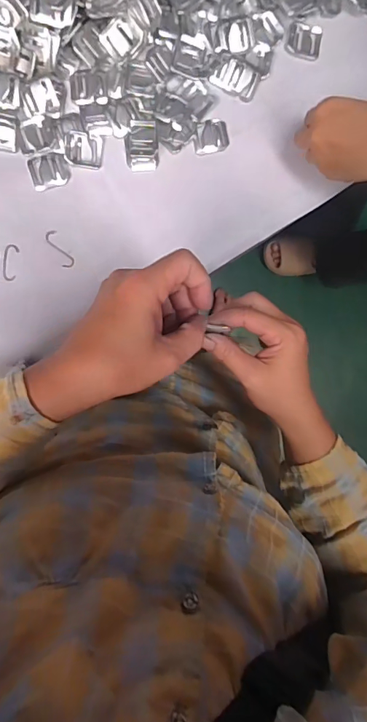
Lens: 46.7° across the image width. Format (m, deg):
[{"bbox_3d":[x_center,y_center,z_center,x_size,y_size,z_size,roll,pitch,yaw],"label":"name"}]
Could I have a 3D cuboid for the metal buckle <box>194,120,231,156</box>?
[{"bbox_3d":[0.028,-0.224,0.426,0.036,0.005,0.030,-13,113,-4],"label":"metal buckle"}]

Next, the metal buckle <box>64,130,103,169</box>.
[{"bbox_3d":[-0.095,-0.202,0.405,0.035,0.005,0.030,6,94,-8],"label":"metal buckle"}]

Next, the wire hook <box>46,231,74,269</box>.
[{"bbox_3d":[-0.120,-0.109,0.415,0.013,0.004,0.038,-29,98,-5],"label":"wire hook"}]

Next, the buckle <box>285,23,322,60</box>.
[{"bbox_3d":[0.121,-0.320,0.426,0.037,0.004,0.032,6,94,-8],"label":"buckle"}]

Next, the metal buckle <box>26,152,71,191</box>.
[{"bbox_3d":[-0.127,-0.182,0.406,0.037,0.004,0.031,-15,97,-6],"label":"metal buckle"}]

